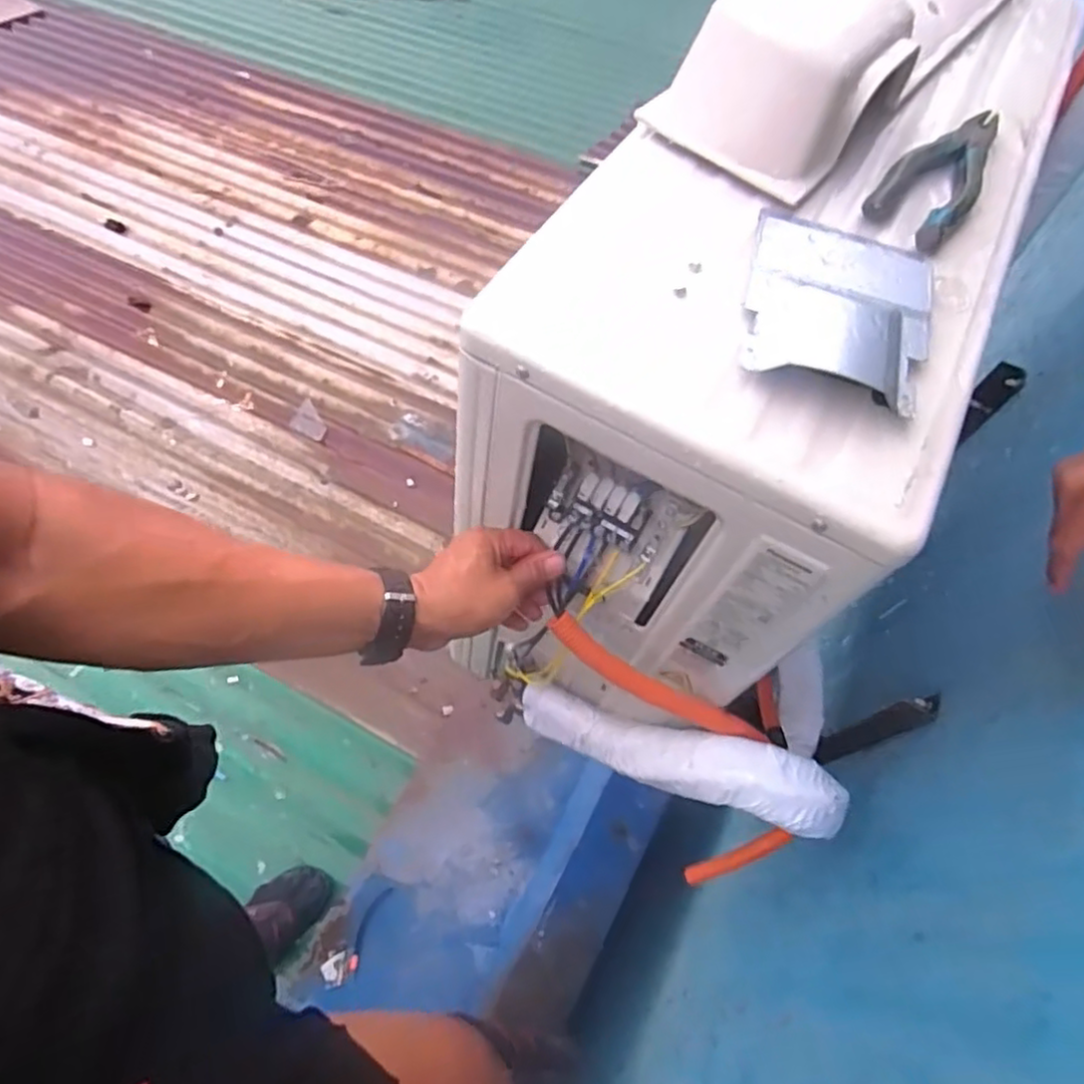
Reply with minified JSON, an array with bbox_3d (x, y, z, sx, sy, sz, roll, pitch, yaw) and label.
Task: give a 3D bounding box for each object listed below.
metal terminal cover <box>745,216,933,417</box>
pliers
[{"bbox_3d":[0.188,-0.153,0.433,0.114,0.021,0.154,18,61,3],"label":"metal terminal cover"},{"bbox_3d":[0.307,-0.282,0.525,0.059,0.020,0.191,36,63,13],"label":"pliers"}]

